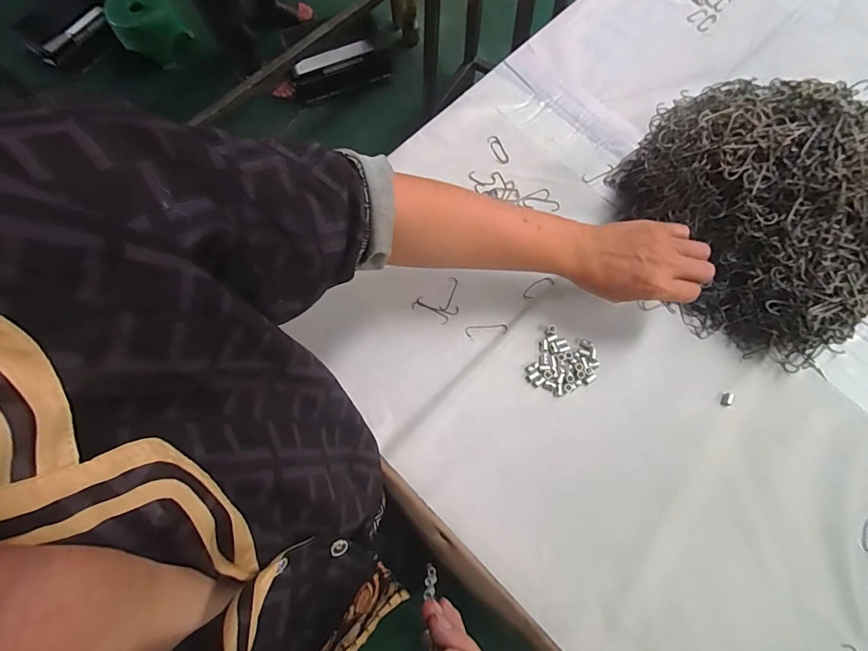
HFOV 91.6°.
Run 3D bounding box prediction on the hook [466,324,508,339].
[{"bbox_3d":[0.057,0.005,0.457,0.045,0.004,0.013,-6,72,-1],"label":"hook"}]

